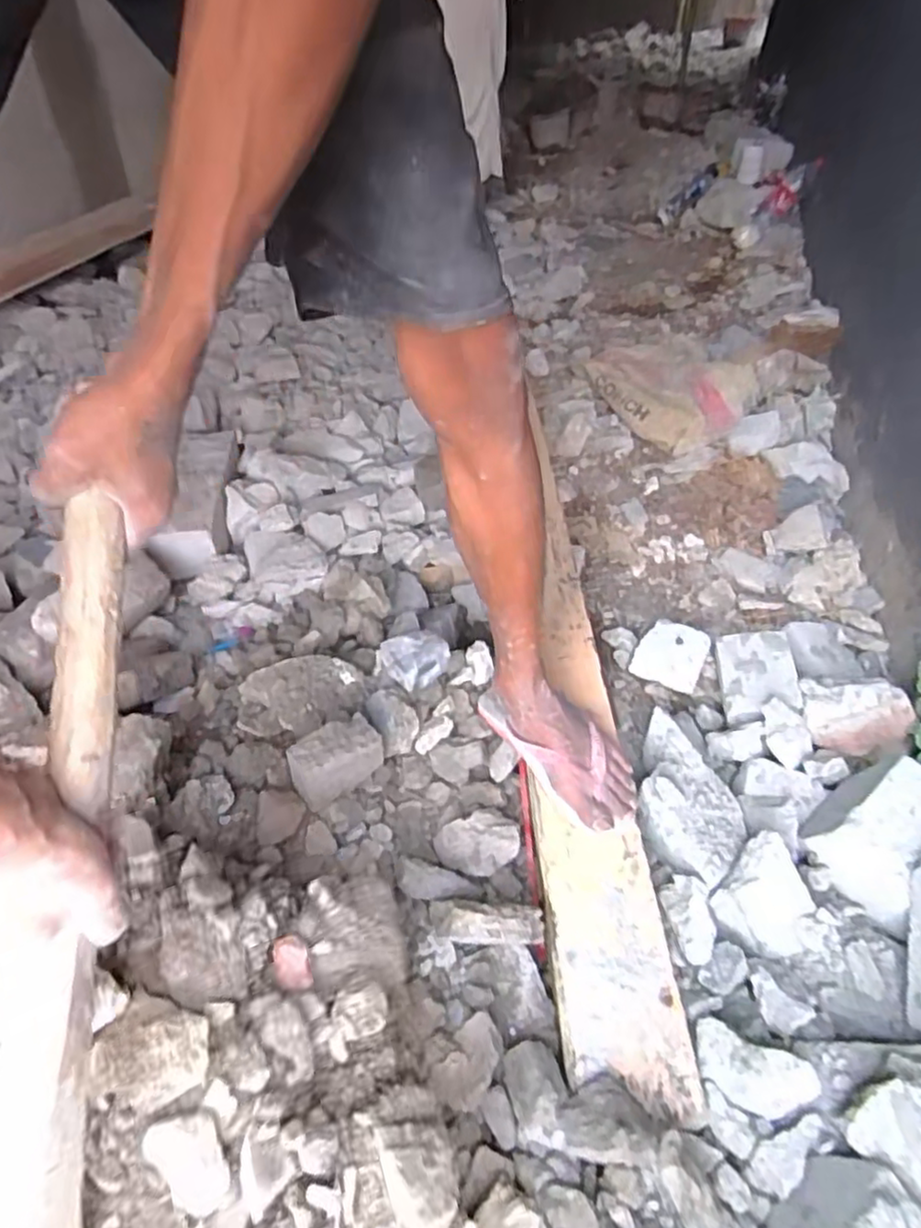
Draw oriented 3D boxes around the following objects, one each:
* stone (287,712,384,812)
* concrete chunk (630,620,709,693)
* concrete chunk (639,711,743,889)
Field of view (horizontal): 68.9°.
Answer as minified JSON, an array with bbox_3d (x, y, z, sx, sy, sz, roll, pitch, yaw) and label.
[{"bbox_3d":[-0.145,0.167,0.780,0.106,0.052,0.064,-32,55,-30],"label":"stone"},{"bbox_3d":[0.329,0.064,1.050,0.106,0.054,0.102,21,48,17],"label":"concrete chunk"},{"bbox_3d":[0.277,0.222,0.849,0.132,0.056,0.229,-17,49,-19],"label":"concrete chunk"}]

